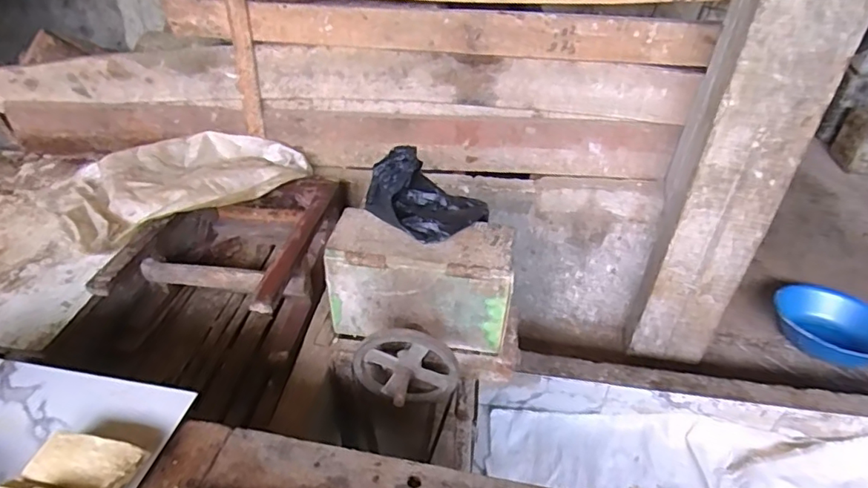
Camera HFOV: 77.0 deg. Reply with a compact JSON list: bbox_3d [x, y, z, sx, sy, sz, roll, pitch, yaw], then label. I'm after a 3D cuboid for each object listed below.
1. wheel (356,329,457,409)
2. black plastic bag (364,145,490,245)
[{"bbox_3d":[-0.055,0.250,1.009,0.196,0.176,0.097,16,34,1],"label":"wheel"},{"bbox_3d":[-0.021,-0.101,1.070,0.221,0.085,0.178,28,47,28],"label":"black plastic bag"}]

